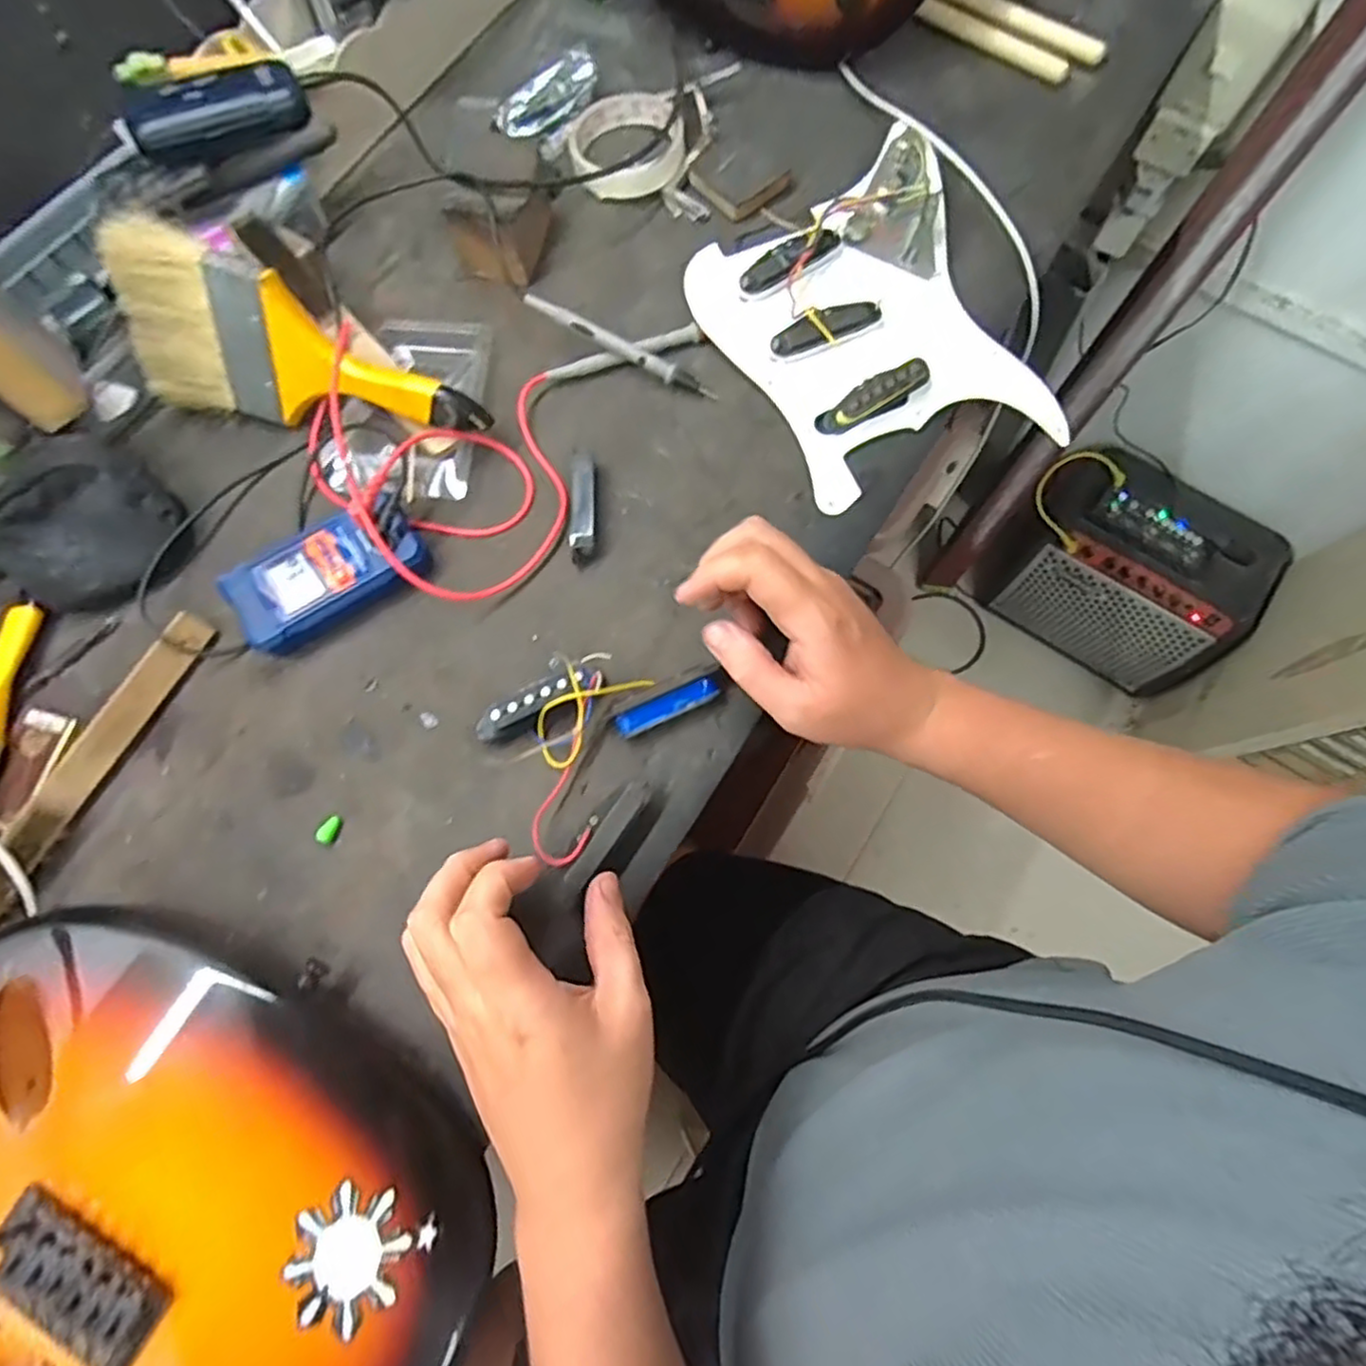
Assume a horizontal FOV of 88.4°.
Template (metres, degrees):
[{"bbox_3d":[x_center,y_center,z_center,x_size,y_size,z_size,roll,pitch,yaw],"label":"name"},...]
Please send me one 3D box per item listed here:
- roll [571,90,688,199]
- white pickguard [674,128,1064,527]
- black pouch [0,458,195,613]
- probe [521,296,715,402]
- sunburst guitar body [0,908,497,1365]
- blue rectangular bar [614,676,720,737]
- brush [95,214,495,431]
[{"bbox_3d":[-0.041,-0.405,0.527,0.084,0.016,0.084,0,74,0],"label":"roll"},{"bbox_3d":[0.122,-0.251,0.486,0.203,0.037,0.244,-21,75,-6],"label":"white pickguard"},{"bbox_3d":[-0.363,-0.088,0.424,0.098,0.055,0.075,-13,74,-4],"label":"black pouch"},{"bbox_3d":[-0.042,-0.227,0.475,0.138,0.009,0.009,25,75,-7],"label":"probe"},{"bbox_3d":[-0.300,0.331,0.307,0.305,0.061,0.414,31,76,8],"label":"sunburst guitar body"},{"bbox_3d":[-0.009,0.016,0.423,0.063,0.015,0.014,-22,75,-6],"label":"blue rectangular bar"},{"bbox_3d":[-0.235,-0.204,0.432,0.217,0.103,0.028,11,46,1],"label":"brush"}]

